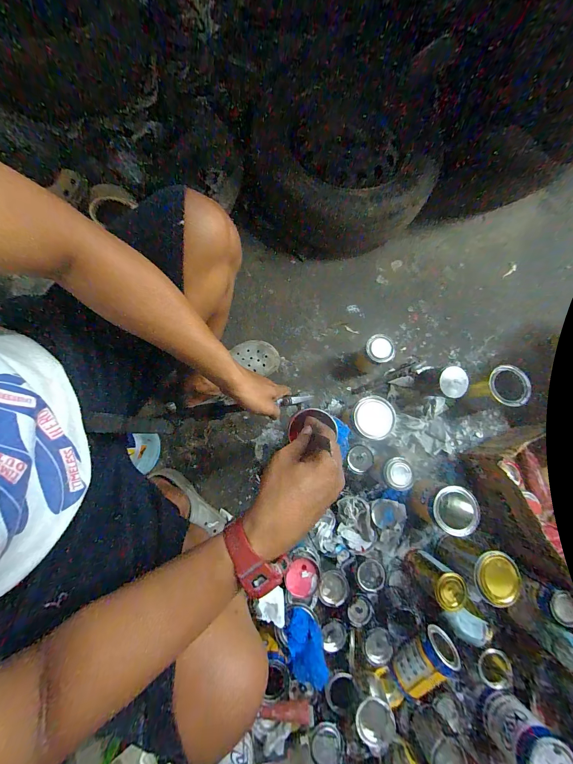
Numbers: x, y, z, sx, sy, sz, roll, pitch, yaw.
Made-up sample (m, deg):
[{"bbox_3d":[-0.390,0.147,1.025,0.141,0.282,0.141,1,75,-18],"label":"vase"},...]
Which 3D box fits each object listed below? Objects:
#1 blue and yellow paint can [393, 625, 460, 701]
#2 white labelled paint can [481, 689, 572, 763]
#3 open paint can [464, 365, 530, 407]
[{"bbox_3d":[0.286,0.599,0.587,0.148,0.063,0.075,-54,39,12],"label":"blue and yellow paint can"},{"bbox_3d":[0.504,0.755,0.580,0.106,0.127,0.124,-41,84,-10],"label":"white labelled paint can"},{"bbox_3d":[0.564,0.021,0.759,0.108,0.124,0.106,-14,79,-5],"label":"open paint can"}]

